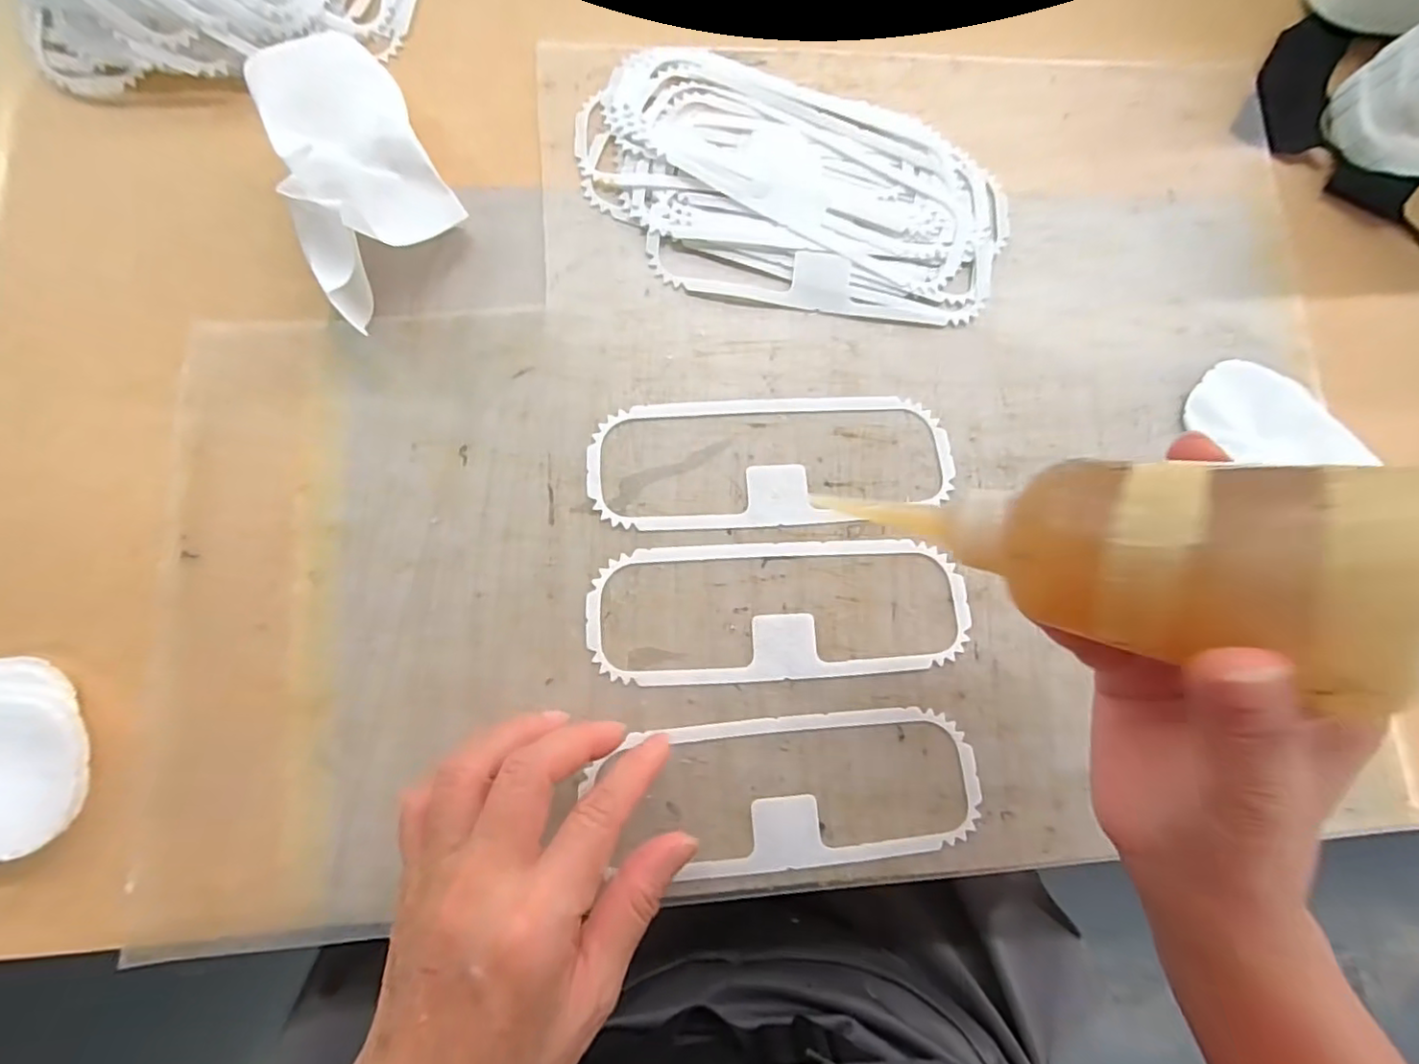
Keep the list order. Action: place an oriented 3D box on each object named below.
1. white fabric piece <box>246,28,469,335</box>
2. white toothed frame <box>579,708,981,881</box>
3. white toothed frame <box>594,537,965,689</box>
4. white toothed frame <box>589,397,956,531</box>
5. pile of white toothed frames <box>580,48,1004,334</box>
[{"bbox_3d":[-0.168,-0.170,0.296,0.072,0.051,0.131,-25,84,-8],"label":"white fabric piece"},{"bbox_3d":[0.038,0.126,0.291,0.188,0.005,0.069,-4,82,-5],"label":"white toothed frame"},{"bbox_3d":[0.037,0.040,0.305,0.194,0.004,0.068,-2,82,-5],"label":"white toothed frame"},{"bbox_3d":[0.035,-0.037,0.318,0.193,0.004,0.068,-3,82,-5],"label":"white toothed frame"},{"bbox_3d":[0.049,-0.193,0.339,0.236,0.011,0.135,11,81,-3],"label":"pile of white toothed frames"}]

